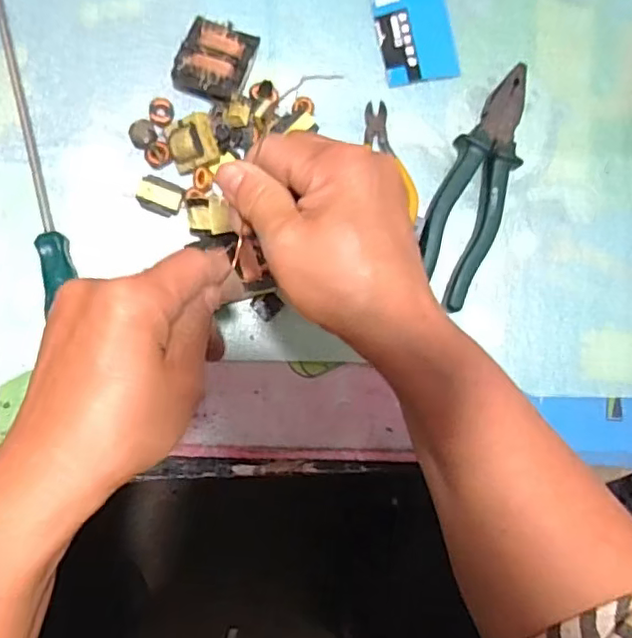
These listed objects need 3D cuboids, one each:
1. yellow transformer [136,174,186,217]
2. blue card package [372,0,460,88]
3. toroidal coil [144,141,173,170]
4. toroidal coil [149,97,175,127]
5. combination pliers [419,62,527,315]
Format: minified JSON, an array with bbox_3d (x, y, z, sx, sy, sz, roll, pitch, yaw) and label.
[{"bbox_3d":[-0.115,-0.090,0.444,0.032,0.016,0.023,21,87,-5],"label":"yellow transformer"},{"bbox_3d":[0.076,-0.241,0.471,0.059,0.006,0.110,-11,90,-6],"label":"blue card package"},{"bbox_3d":[-0.117,-0.121,0.448,0.019,0.011,0.019,0,89,-6],"label":"toroidal coil"},{"bbox_3d":[-0.116,-0.155,0.450,0.019,0.008,0.022,-6,89,-6],"label":"toroidal coil"},{"bbox_3d":[0.125,-0.104,0.466,0.050,0.018,0.188,23,86,-5],"label":"combination pliers"}]

